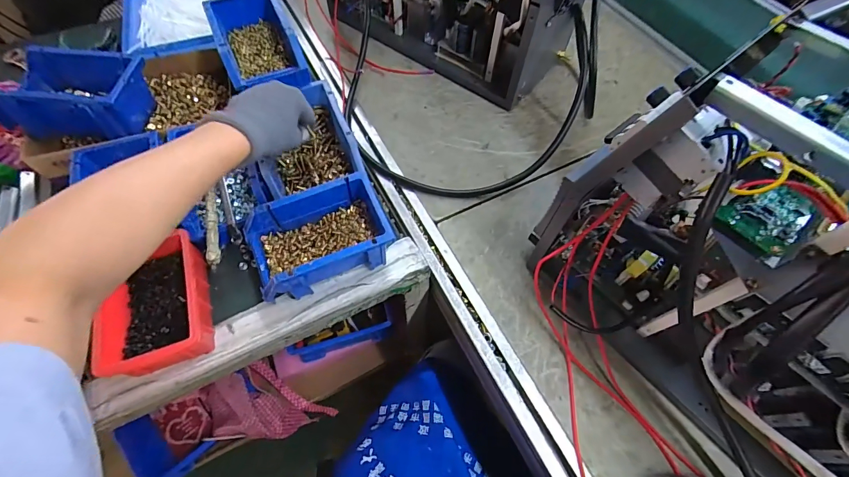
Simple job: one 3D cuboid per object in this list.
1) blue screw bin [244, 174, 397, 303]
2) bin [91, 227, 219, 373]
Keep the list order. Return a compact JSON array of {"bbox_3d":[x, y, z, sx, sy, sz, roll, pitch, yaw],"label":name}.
[{"bbox_3d":[-0.128,0.004,0.453,0.160,0.085,0.107,-20,64,-12],"label":"blue screw bin"},{"bbox_3d":[-0.297,0.075,0.409,0.099,0.052,0.141,-16,63,-10],"label":"bin"}]

